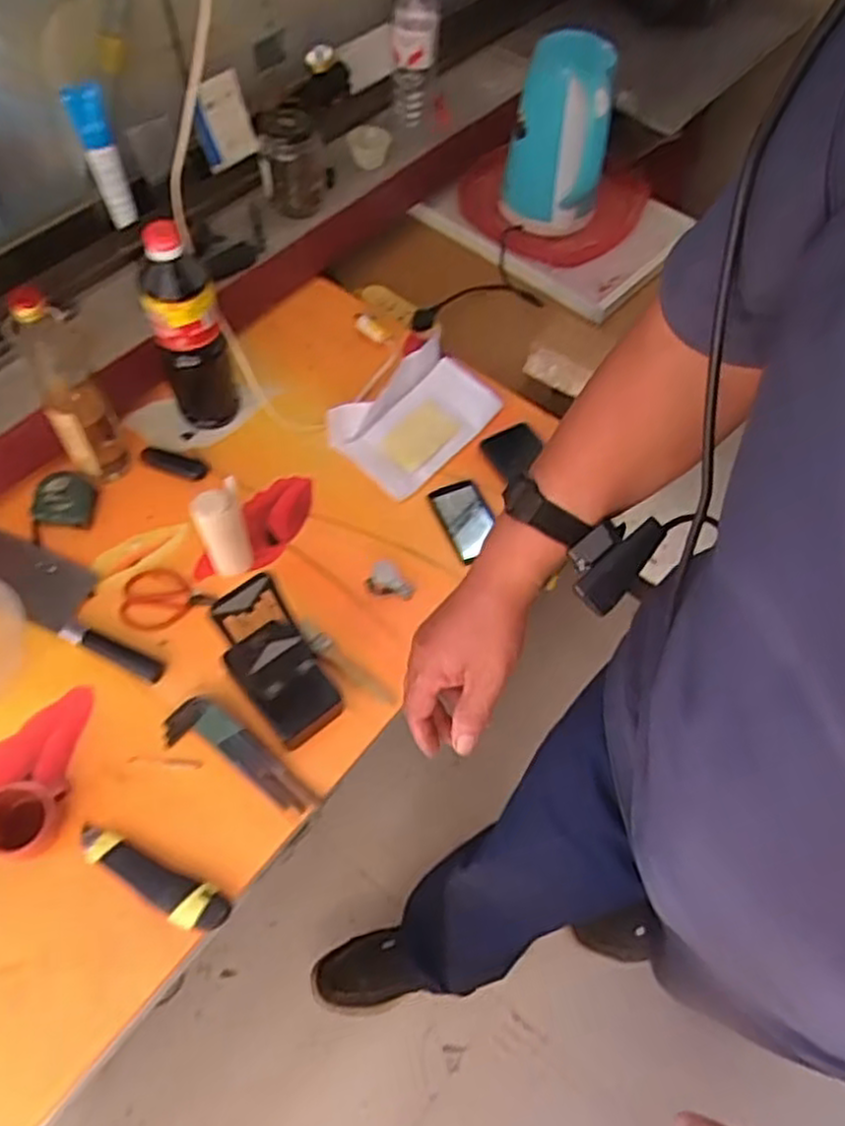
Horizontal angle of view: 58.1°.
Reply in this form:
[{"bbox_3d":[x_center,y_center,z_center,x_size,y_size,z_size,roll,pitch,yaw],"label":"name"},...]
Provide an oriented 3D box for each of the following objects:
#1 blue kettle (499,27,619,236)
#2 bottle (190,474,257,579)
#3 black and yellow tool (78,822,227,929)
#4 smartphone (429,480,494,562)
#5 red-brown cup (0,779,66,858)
[{"bbox_3d":[0.198,-0.601,1.074,0.132,0.260,0.125,15,59,5],"label":"blue kettle"},{"bbox_3d":[-0.215,-0.033,0.826,0.048,0.116,0.048,2,59,-3],"label":"bottle"},{"bbox_3d":[-0.252,0.287,0.694,0.160,0.017,0.039,25,61,10],"label":"black and yellow tool"},{"bbox_3d":[0.056,-0.054,0.922,0.065,0.008,0.103,-21,63,-15],"label":"smartphone"},{"bbox_3d":[-0.373,0.238,0.703,0.062,0.055,0.072,14,59,4],"label":"red-brown cup"}]

